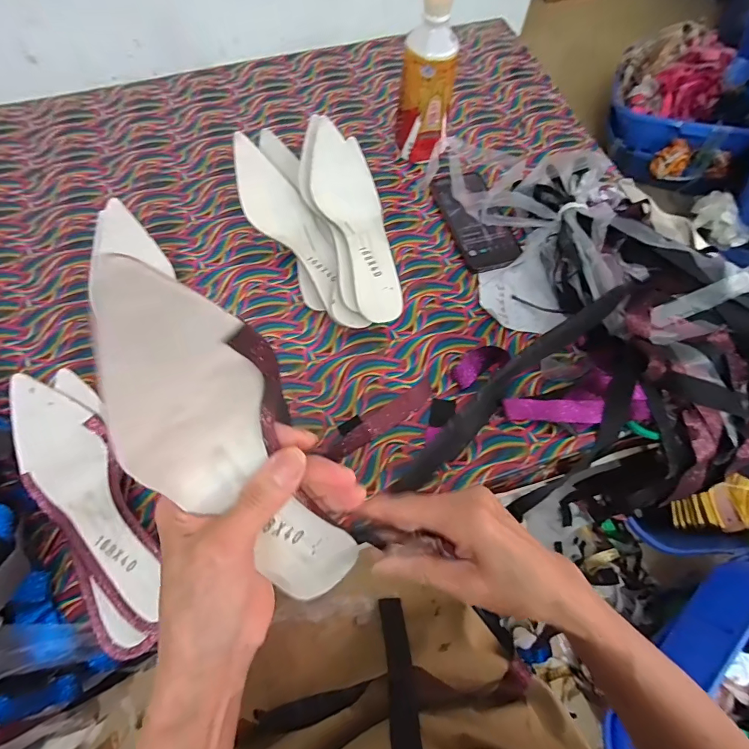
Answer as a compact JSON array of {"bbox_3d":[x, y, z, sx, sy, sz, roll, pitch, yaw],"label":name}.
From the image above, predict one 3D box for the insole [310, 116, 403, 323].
[{"bbox_3d":[-0.020,-0.179,0.490,0.074,0.033,0.244,-15,79,-9],"label":"insole"}]

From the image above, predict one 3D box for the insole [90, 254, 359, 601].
[{"bbox_3d":[-0.070,0.054,0.212,0.068,0.249,0.036,-23,43,-12],"label":"insole"}]

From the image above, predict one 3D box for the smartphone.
[{"bbox_3d":[0.133,-0.207,0.550,0.077,0.015,0.160,-12,66,-7],"label":"smartphone"}]

